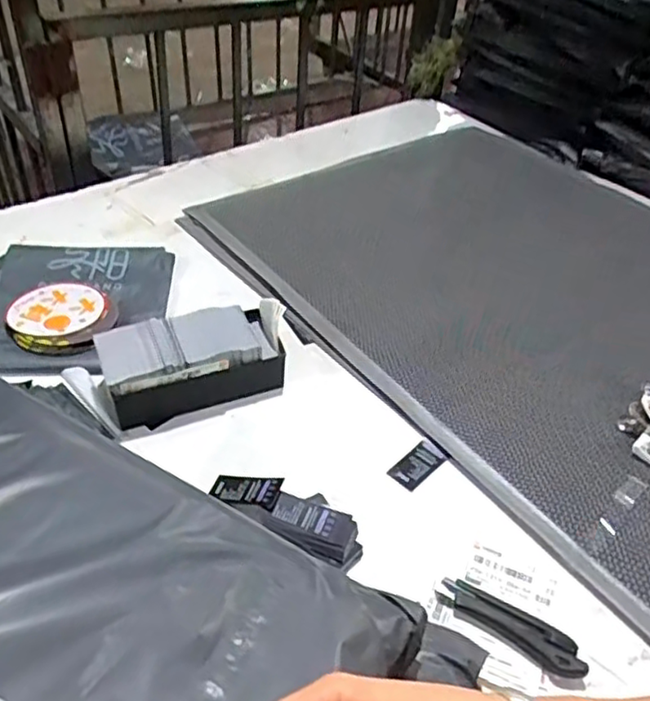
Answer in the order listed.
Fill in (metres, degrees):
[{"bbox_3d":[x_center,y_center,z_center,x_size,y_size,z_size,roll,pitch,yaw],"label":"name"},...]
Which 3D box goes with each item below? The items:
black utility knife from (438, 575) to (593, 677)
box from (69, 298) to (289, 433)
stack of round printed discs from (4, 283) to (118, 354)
[{"bbox_3d":[0.180,0.265,0.636,0.145,0.019,0.036,26,45,22],"label":"black utility knife"},{"bbox_3d":[-0.179,0.017,0.823,0.272,0.078,0.126,-11,44,-18],"label":"box"},{"bbox_3d":[-0.366,-0.047,0.916,0.148,0.028,0.141,6,41,0],"label":"stack of round printed discs"}]

